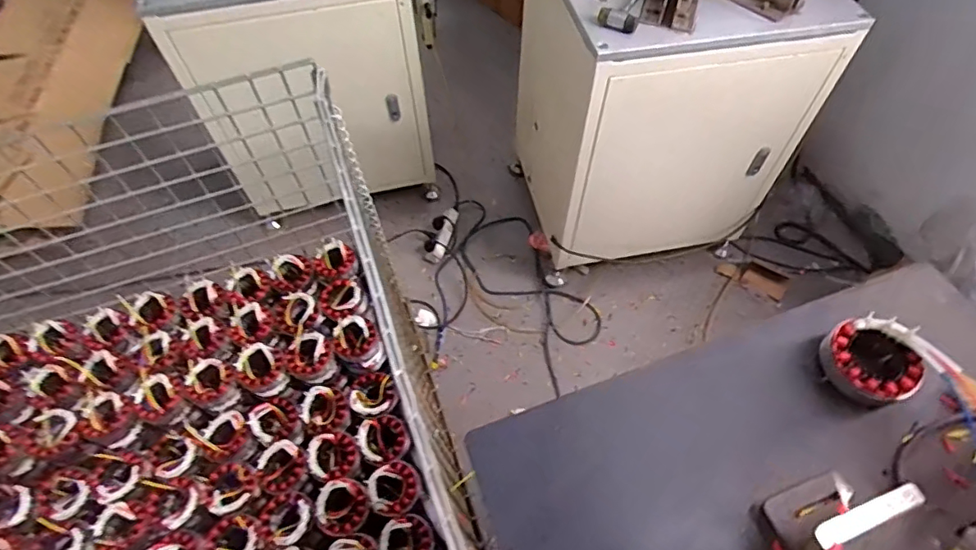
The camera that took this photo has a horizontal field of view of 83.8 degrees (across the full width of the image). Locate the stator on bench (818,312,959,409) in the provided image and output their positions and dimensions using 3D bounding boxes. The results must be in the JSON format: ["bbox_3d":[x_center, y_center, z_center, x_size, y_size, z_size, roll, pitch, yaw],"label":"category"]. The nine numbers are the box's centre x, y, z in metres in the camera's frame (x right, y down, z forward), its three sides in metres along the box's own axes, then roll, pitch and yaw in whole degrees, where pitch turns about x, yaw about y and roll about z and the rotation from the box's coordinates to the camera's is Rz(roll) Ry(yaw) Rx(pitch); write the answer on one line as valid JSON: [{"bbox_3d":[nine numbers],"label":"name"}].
[{"bbox_3d":[0.402,0.088,0.565,0.102,0.047,0.087,-19,59,-11],"label":"stator on bench"}]

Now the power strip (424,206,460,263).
[{"bbox_3d":[-0.133,-0.131,1.646,0.046,0.049,0.204,15,59,10],"label":"power strip"}]

